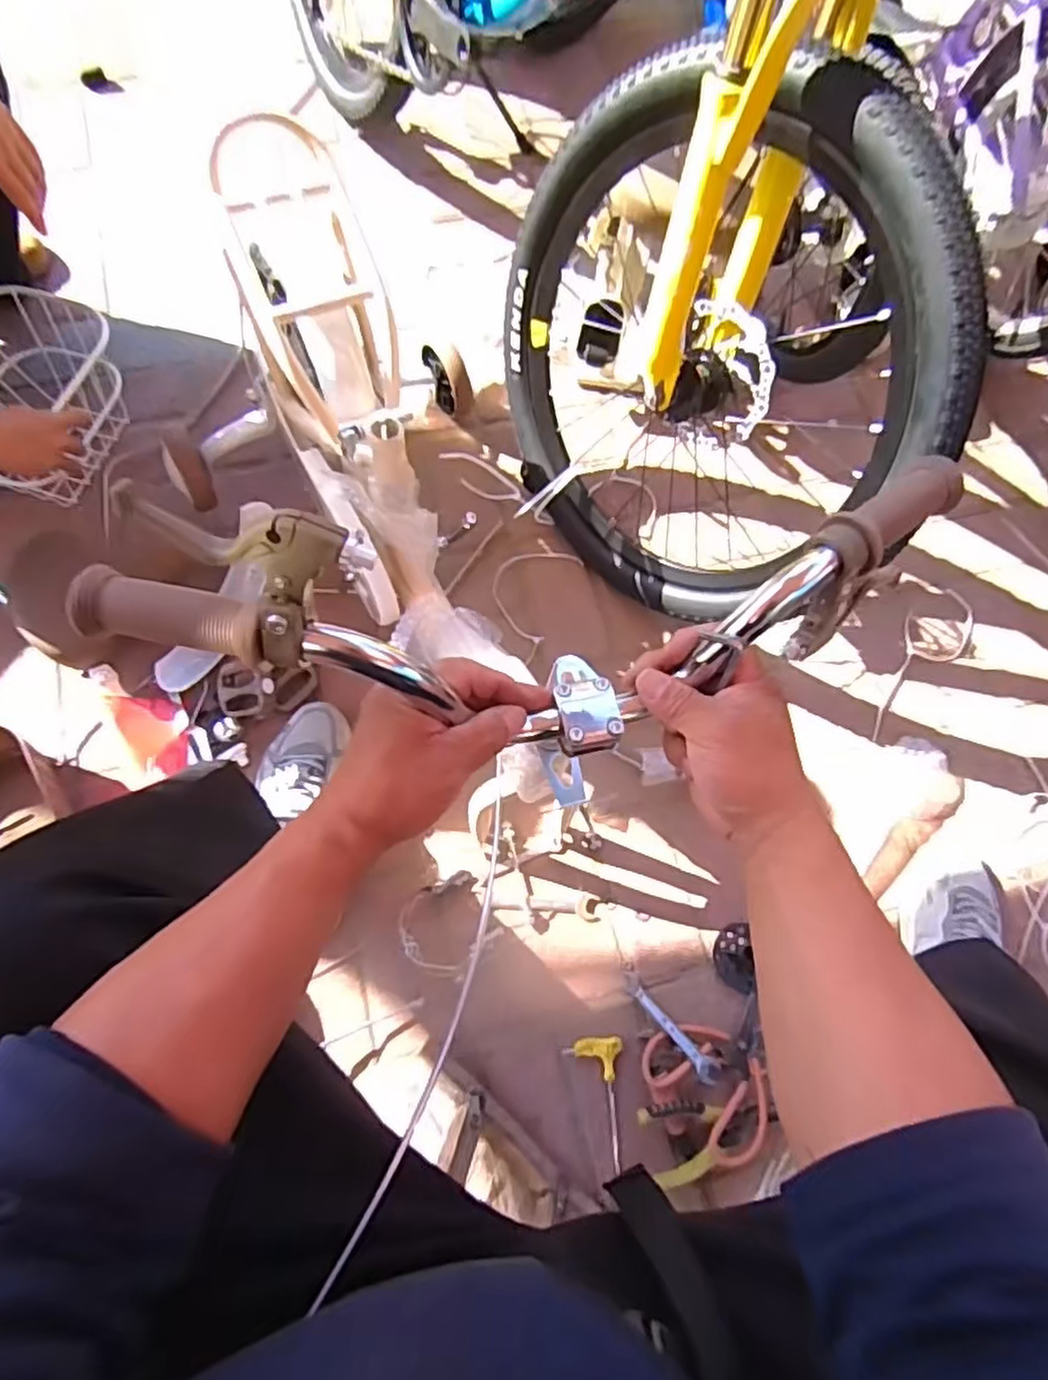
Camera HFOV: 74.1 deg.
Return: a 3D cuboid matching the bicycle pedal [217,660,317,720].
[{"bbox_3d":[-0.326,-0.001,0.863,0.111,0.034,0.067,1,74,-3],"label":"bicycle pedal"}]

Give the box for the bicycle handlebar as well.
[{"bbox_3d":[0.003,-0.032,0.387,0.437,0.146,0.106,-4,76,-12],"label":"bicycle handlebar"}]

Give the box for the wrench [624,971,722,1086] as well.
[{"bbox_3d":[0.167,0.383,0.793,0.025,0.004,0.140,-40,67,-11],"label":"wrench"}]

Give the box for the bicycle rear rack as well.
[{"bbox_3d":[-0.202,-0.388,0.691,0.118,0.127,0.261,-12,107,-5],"label":"bicycle rear rack"}]

